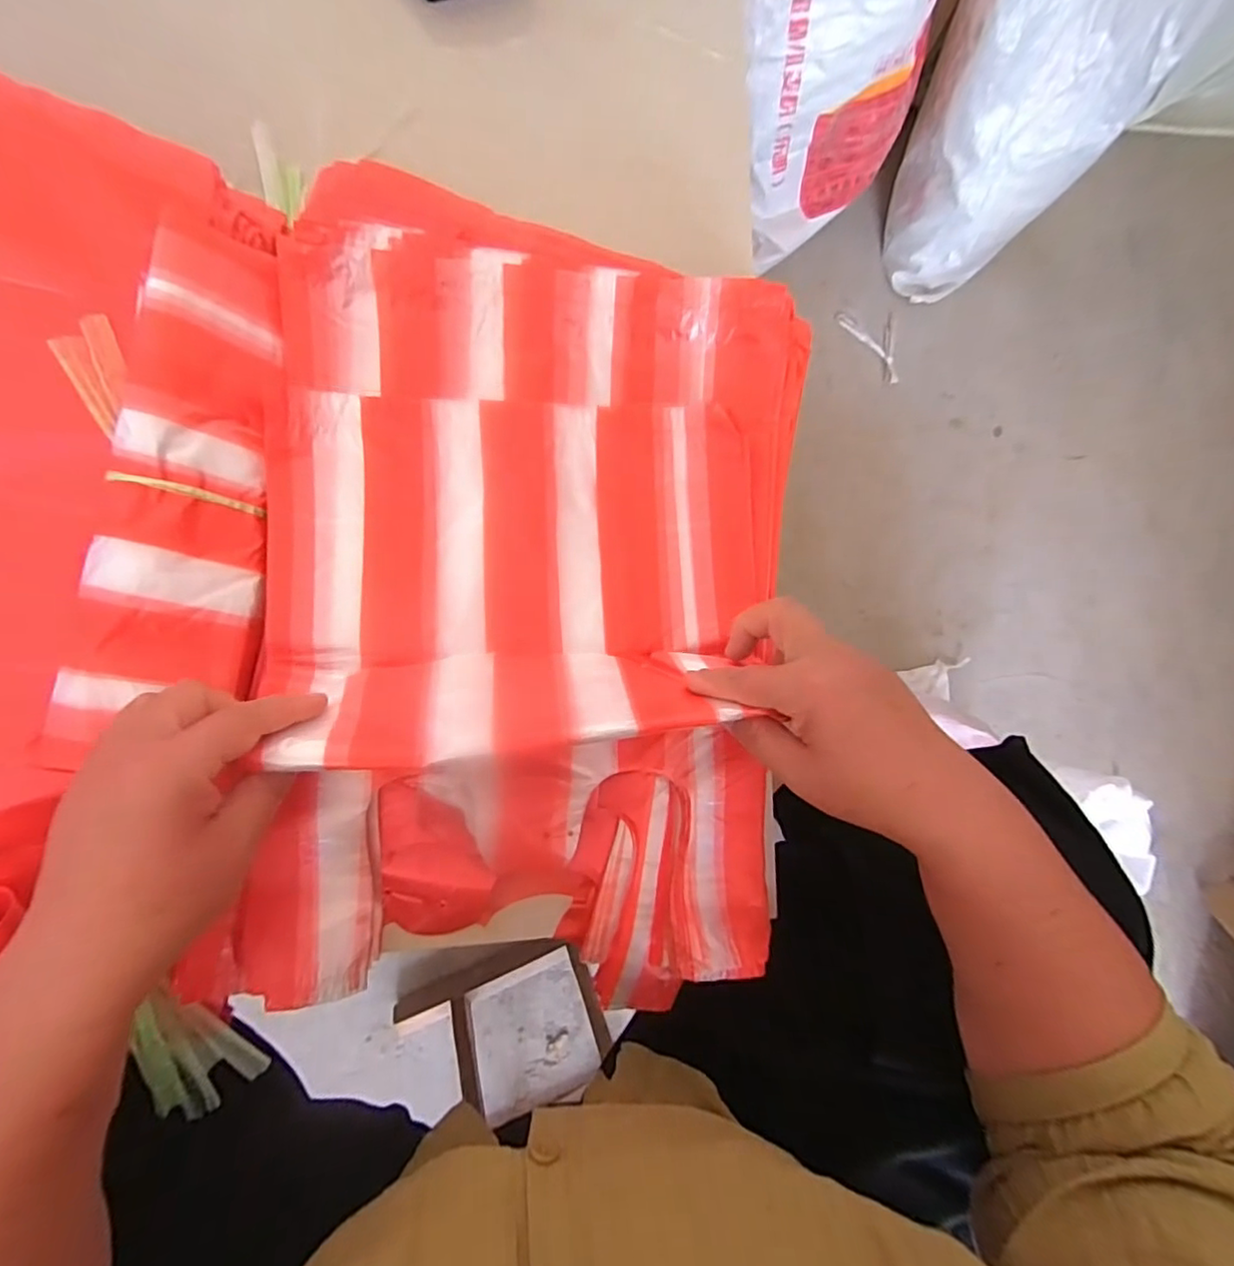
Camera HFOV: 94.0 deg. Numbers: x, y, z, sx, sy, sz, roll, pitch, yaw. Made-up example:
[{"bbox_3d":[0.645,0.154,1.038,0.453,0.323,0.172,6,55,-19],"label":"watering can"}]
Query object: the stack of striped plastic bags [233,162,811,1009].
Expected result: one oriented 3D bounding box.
[{"bbox_3d":[-0.044,-0.033,0.352,0.323,0.086,0.490,4,85,-6],"label":"stack of striped plastic bags"}]

